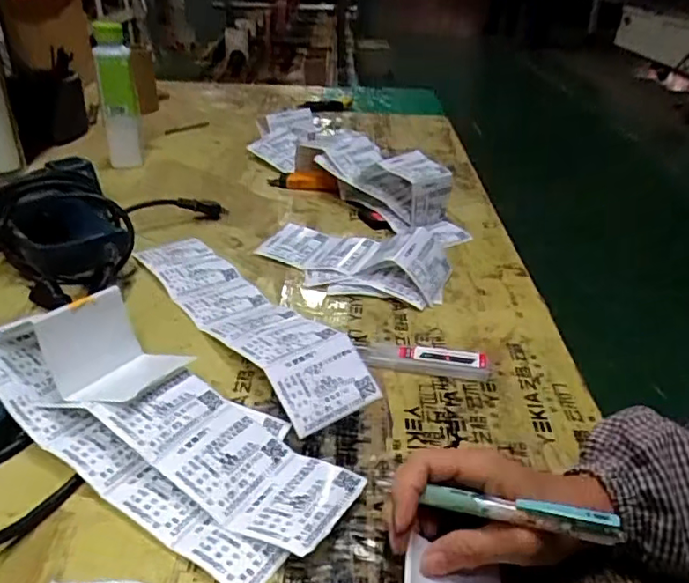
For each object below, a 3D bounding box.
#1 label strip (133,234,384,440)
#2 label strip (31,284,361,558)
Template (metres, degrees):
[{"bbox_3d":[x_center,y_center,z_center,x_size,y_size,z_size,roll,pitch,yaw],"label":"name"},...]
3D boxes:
[{"bbox_3d":[-0.105,0.009,0.569,0.084,0.034,0.345,-19,37,-30],"label":"label strip"},{"bbox_3d":[-0.112,0.088,0.415,0.262,0.051,0.090,31,40,19],"label":"label strip"}]

